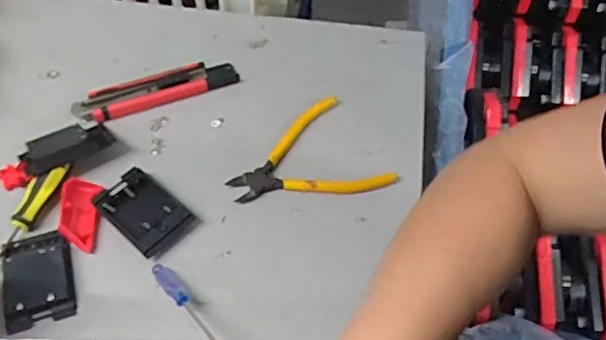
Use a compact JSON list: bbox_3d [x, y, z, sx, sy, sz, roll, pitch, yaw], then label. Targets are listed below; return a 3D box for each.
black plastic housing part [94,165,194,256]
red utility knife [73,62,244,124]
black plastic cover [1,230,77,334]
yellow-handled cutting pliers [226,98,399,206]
[{"bbox_3d":[-0.142,0.035,0.499,0.080,0.009,0.056,37,60,23],"label":"black plastic housing part"},{"bbox_3d":[-0.149,-0.083,0.583,0.166,0.019,0.034,-20,56,-16],"label":"red utility knife"},{"bbox_3d":[-0.217,0.083,0.460,0.053,0.015,0.084,-16,55,-13],"label":"black plastic cover"},{"bbox_3d":[0.000,-0.007,0.534,0.140,0.017,0.107,-23,57,-18],"label":"yellow-handled cutting pliers"}]

